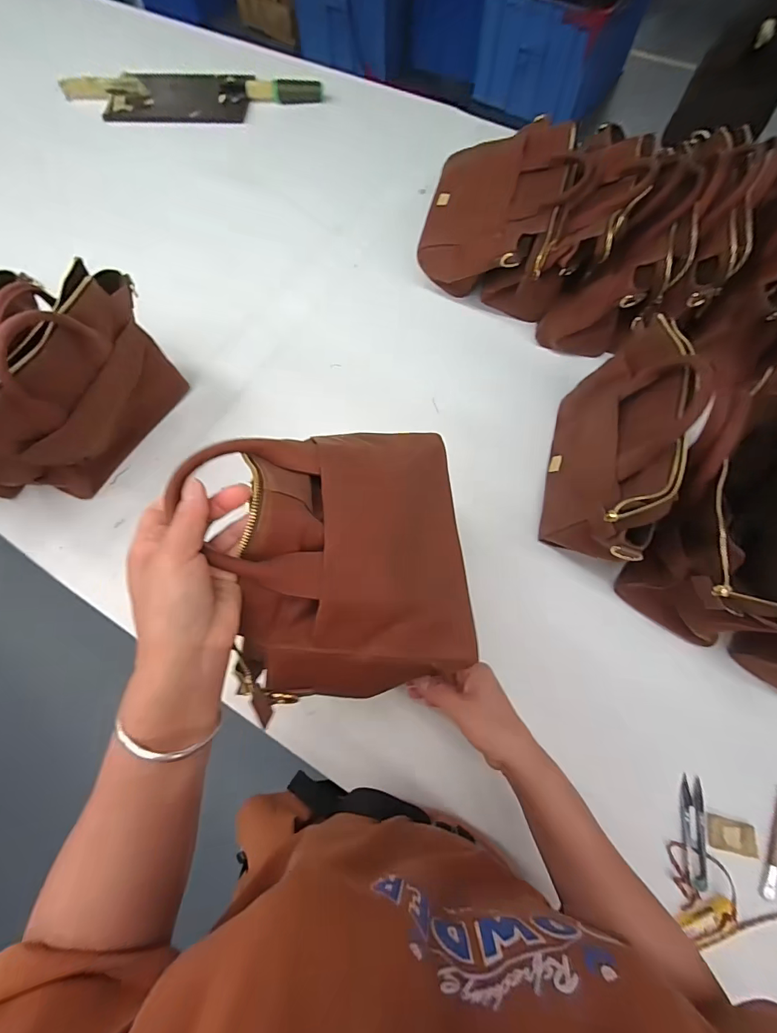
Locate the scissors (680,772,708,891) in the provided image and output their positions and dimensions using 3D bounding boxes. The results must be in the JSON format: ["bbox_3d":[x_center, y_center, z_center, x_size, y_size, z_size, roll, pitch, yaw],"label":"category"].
[{"bbox_3d":[0.333,0.341,0.454,0.024,0.008,0.100,11,69,5],"label":"scissors"}]

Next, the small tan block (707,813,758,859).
[{"bbox_3d":[0.374,0.347,0.454,0.053,0.008,0.031,13,69,6],"label":"small tan block"}]

